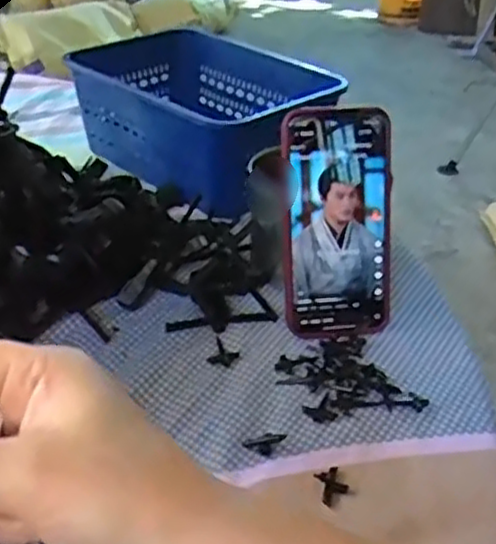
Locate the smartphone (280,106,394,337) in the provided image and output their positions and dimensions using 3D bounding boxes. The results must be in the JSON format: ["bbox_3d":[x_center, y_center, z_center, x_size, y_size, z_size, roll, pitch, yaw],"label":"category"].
[{"bbox_3d":[0.064,-0.034,0.518,0.077,0.157,0.007,-3,11,-8],"label":"smartphone"}]

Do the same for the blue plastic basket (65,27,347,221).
[{"bbox_3d":[-0.050,-0.162,0.742,0.250,0.092,0.178,29,42,32],"label":"blue plastic basket"}]

